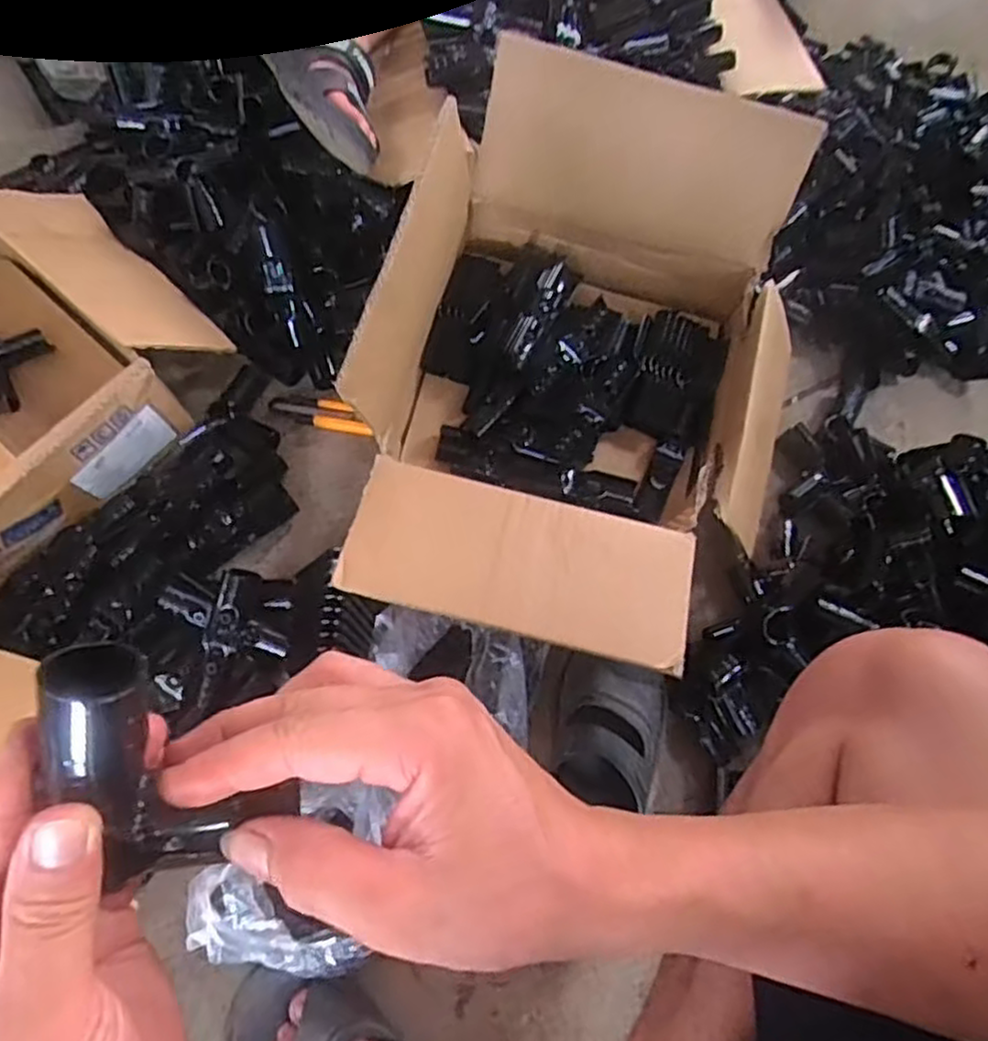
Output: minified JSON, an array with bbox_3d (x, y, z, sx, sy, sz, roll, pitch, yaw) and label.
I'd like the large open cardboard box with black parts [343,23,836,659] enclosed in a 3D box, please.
[{"bbox_3d":[0.099,-0.136,0.680,0.382,0.223,0.486,16,70,3],"label":"large open cardboard box with black parts"}]

